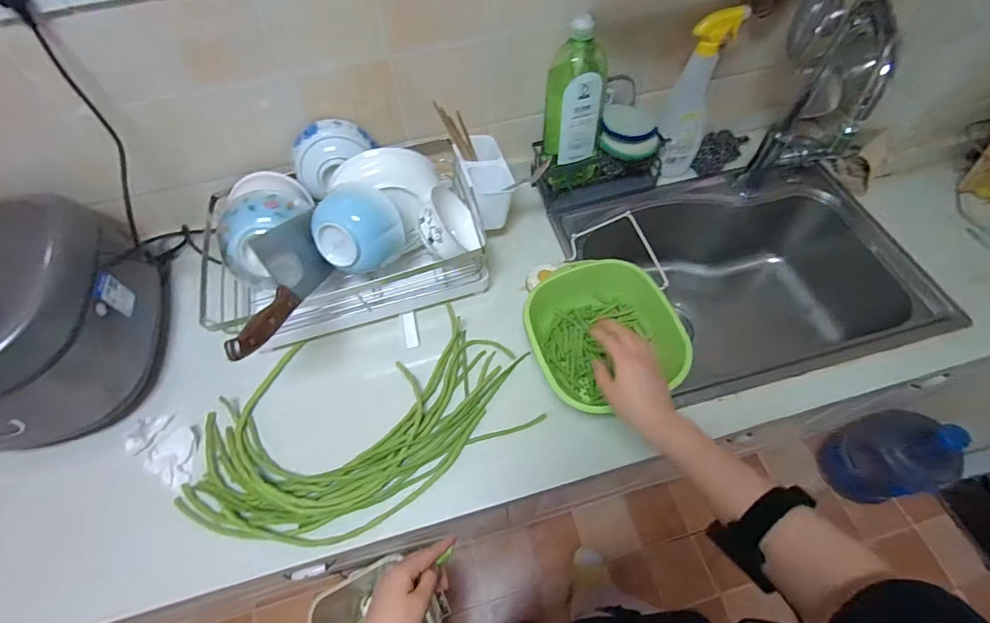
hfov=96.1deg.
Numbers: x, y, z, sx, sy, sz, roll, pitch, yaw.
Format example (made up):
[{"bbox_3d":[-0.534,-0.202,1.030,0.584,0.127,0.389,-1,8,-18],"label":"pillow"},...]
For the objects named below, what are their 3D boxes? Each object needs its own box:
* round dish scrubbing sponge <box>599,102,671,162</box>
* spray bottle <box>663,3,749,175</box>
[{"bbox_3d":[0.244,-0.315,0.785,0.107,0.056,0.083,21,62,14],"label":"round dish scrubbing sponge"},{"bbox_3d":[0.344,-0.366,0.768,0.075,0.268,0.088,24,63,15],"label":"spray bottle"}]

